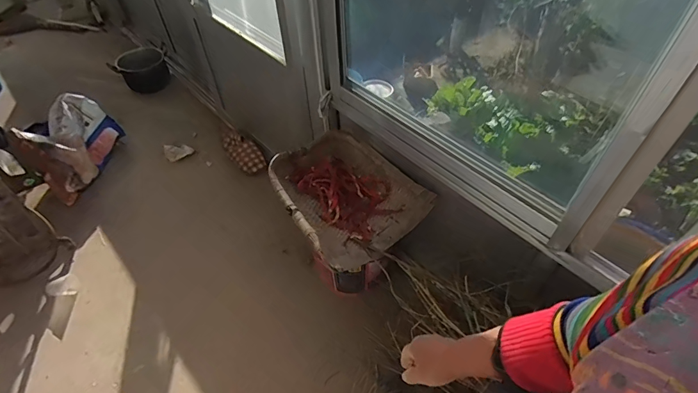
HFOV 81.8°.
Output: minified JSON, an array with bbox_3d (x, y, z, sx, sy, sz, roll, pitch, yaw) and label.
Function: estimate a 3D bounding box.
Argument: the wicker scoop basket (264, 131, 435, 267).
[{"bbox_3d":[-0.018,0.000,1.224,0.363,0.100,0.498,-34,57,-23],"label":"wicker scoop basket"}]

